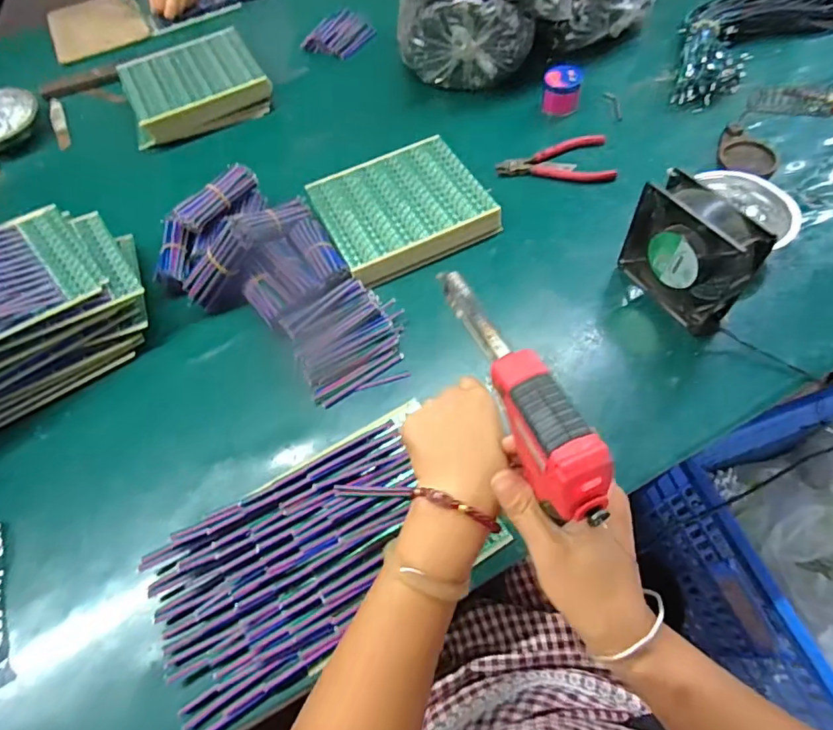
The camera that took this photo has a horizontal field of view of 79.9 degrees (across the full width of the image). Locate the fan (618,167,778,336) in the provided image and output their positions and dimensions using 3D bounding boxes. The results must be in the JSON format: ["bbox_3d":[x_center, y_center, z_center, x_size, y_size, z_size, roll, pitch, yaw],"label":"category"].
[{"bbox_3d":[0.274,-0.111,0.500,0.042,0.119,0.131,-28,68,-16],"label":"fan"}]

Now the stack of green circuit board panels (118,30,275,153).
[{"bbox_3d":[-0.350,-0.429,0.779,0.208,0.062,0.165,-29,68,-16],"label":"stack of green circuit board panels"}]

